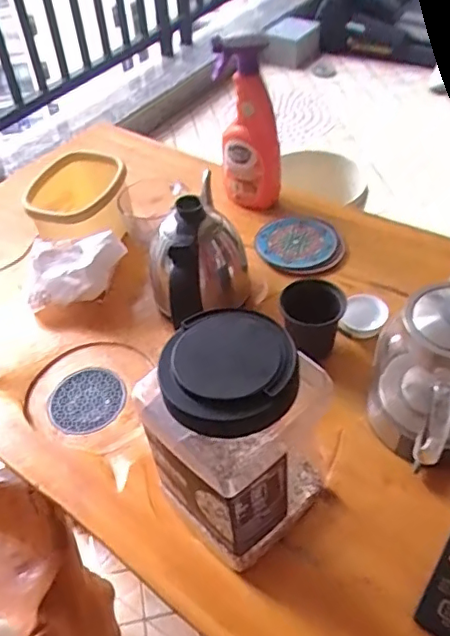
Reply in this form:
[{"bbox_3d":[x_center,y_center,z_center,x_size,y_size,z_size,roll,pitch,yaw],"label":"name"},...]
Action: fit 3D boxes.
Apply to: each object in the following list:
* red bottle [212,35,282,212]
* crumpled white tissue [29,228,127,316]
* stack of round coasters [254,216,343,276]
[{"bbox_3d":[0.037,-0.268,0.825,0.087,0.261,0.041,-3,47,1],"label":"red bottle"},{"bbox_3d":[-0.196,-0.064,0.743,0.130,0.076,0.064,0,47,4],"label":"crumpled white tissue"},{"bbox_3d":[0.109,-0.113,0.818,0.122,0.020,0.121,6,47,10],"label":"stack of round coasters"}]

